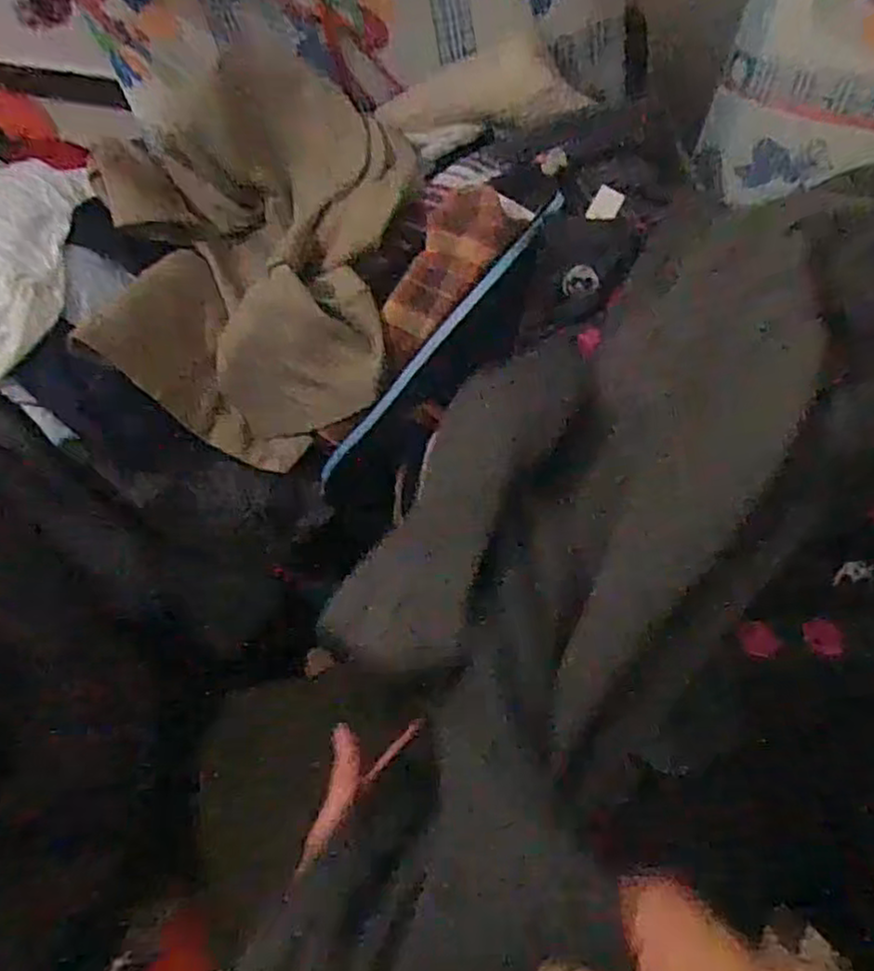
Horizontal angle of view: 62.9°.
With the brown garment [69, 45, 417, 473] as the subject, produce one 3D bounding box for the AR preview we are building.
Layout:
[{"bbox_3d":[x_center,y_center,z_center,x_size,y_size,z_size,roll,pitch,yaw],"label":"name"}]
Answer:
[{"bbox_3d":[-0.252,-0.326,1.010,0.441,0.235,0.545,-7,73,-2],"label":"brown garment"}]

